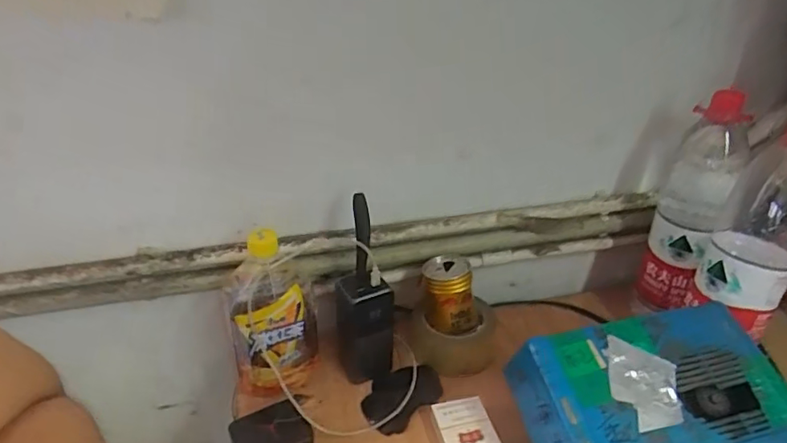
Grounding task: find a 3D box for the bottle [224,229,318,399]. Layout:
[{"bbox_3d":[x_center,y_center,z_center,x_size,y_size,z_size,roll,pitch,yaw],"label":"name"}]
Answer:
[{"bbox_3d":[-0.137,0.097,0.625,0.092,0.193,0.092,-9,33,-16],"label":"bottle"}]

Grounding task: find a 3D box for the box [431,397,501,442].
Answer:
[{"bbox_3d":[0.079,0.231,0.585,0.059,0.026,0.087,-6,32,-11],"label":"box"}]

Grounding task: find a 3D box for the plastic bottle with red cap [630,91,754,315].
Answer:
[{"bbox_3d":[0.364,-0.013,0.679,0.074,0.267,0.091,15,34,22],"label":"plastic bottle with red cap"}]

